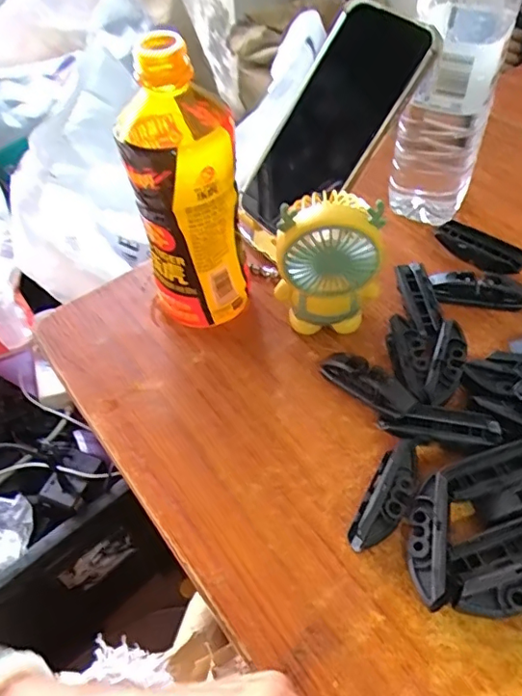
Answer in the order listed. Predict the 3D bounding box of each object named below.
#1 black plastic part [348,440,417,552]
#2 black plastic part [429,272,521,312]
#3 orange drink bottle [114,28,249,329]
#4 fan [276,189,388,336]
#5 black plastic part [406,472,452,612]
[{"bbox_3d":[0.074,0.084,0.313,0.023,0.027,0.068,24,57,23],"label":"black plastic part"},{"bbox_3d":[0.164,-0.043,0.409,0.069,0.018,0.023,0,51,5],"label":"black plastic part"},{"bbox_3d":[-0.050,-0.101,0.368,0.070,0.187,0.077,-13,51,-6],"label":"orange drink bottle"},{"bbox_3d":[0.047,-0.056,0.372,0.068,0.112,0.038,-4,51,2],"label":"fan"},{"bbox_3d":[0.090,0.104,0.296,0.020,0.025,0.066,6,52,10],"label":"black plastic part"}]

